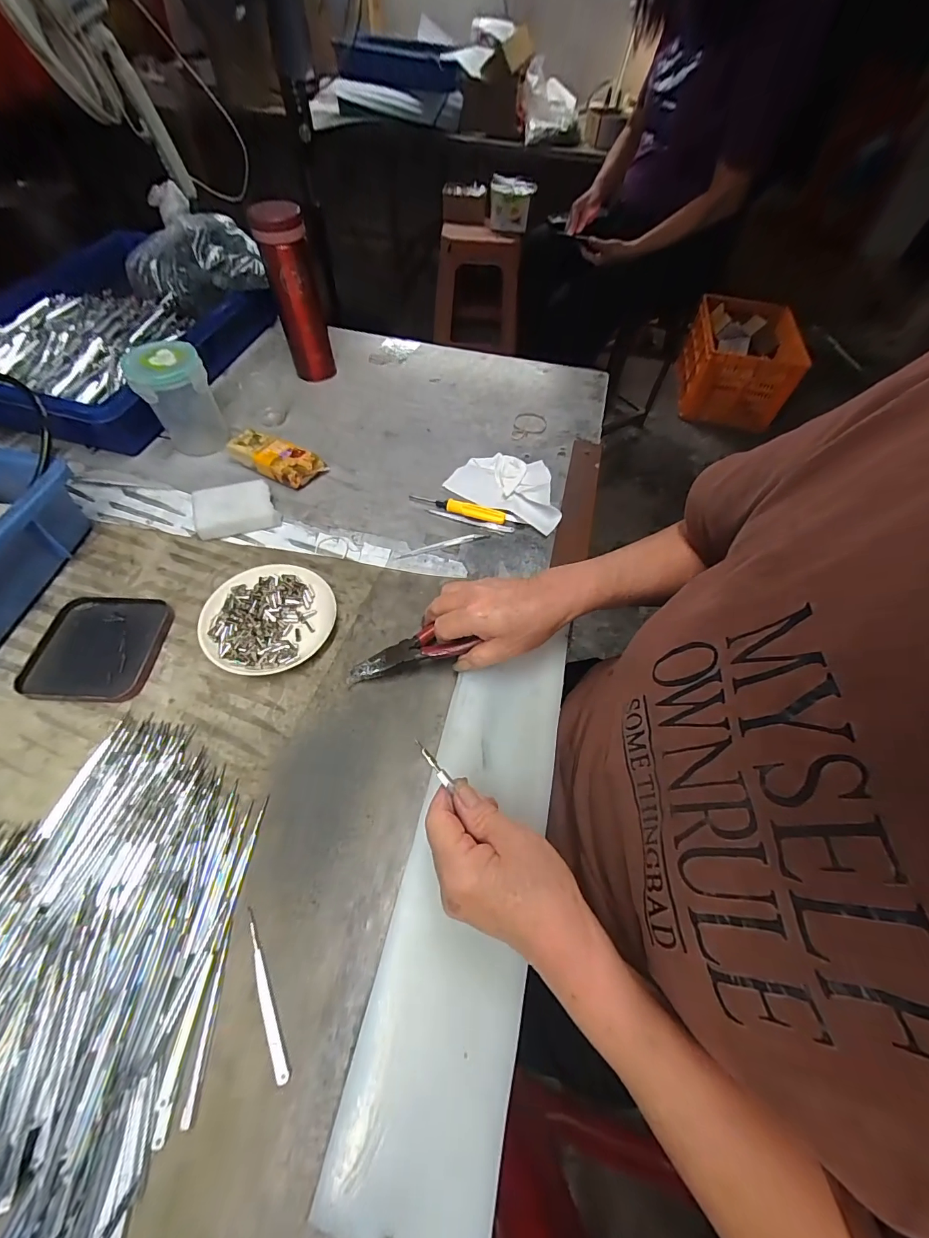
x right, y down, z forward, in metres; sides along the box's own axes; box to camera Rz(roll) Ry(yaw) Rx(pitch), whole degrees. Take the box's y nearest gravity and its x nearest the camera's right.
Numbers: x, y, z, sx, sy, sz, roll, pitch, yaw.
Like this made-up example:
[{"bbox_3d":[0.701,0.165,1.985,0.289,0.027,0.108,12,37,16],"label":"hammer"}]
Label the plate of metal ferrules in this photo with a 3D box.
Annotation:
[{"bbox_3d":[-0.186,0.000,0.407,0.117,0.023,0.112,1,58,-2],"label":"plate of metal ferrules"}]

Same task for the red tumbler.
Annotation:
[{"bbox_3d":[-0.221,-0.417,0.569,0.060,0.194,0.052,-12,59,-11],"label":"red tumbler"}]

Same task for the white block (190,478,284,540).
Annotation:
[{"bbox_3d":[-0.260,-0.126,0.483,0.083,0.023,0.065,-17,60,-13],"label":"white block"}]

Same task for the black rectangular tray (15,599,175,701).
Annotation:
[{"bbox_3d":[-0.339,0.024,0.391,0.104,0.013,0.104,1,58,-3],"label":"black rectangular tray"}]

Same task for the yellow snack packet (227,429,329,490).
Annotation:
[{"bbox_3d":[-0.233,-0.199,0.526,0.108,0.034,0.051,27,60,13],"label":"yellow snack packet"}]

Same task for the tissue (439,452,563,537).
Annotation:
[{"bbox_3d":[0.060,-0.174,0.519,0.147,0.035,0.096,29,61,14],"label":"tissue"}]

